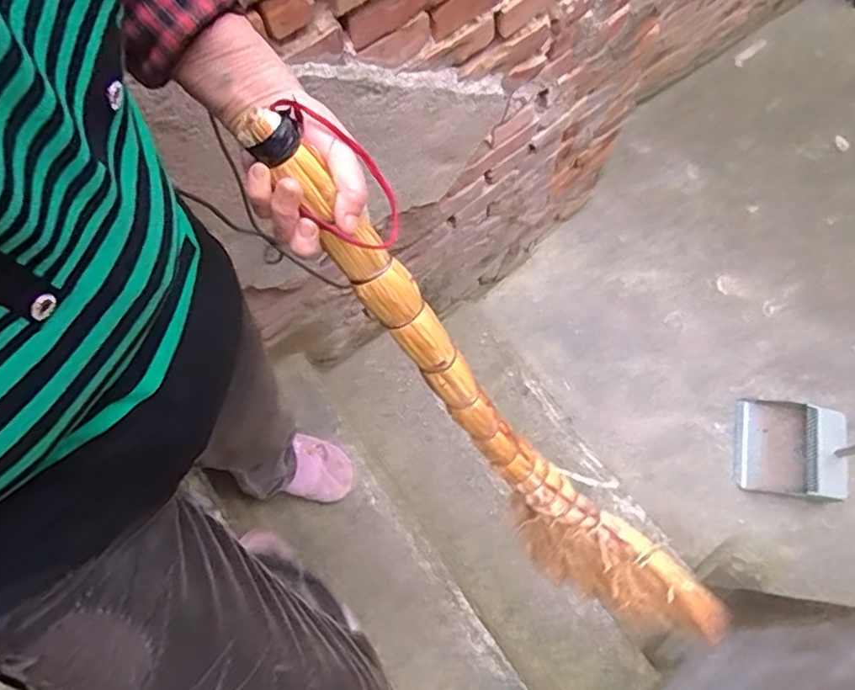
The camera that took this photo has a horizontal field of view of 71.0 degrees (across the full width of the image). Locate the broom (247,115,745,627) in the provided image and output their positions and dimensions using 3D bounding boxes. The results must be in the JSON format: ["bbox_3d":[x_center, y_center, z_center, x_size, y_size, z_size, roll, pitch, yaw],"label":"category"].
[{"bbox_3d":[0.090,0.114,0.636,0.209,0.822,0.068,16,62,49],"label":"broom"}]

